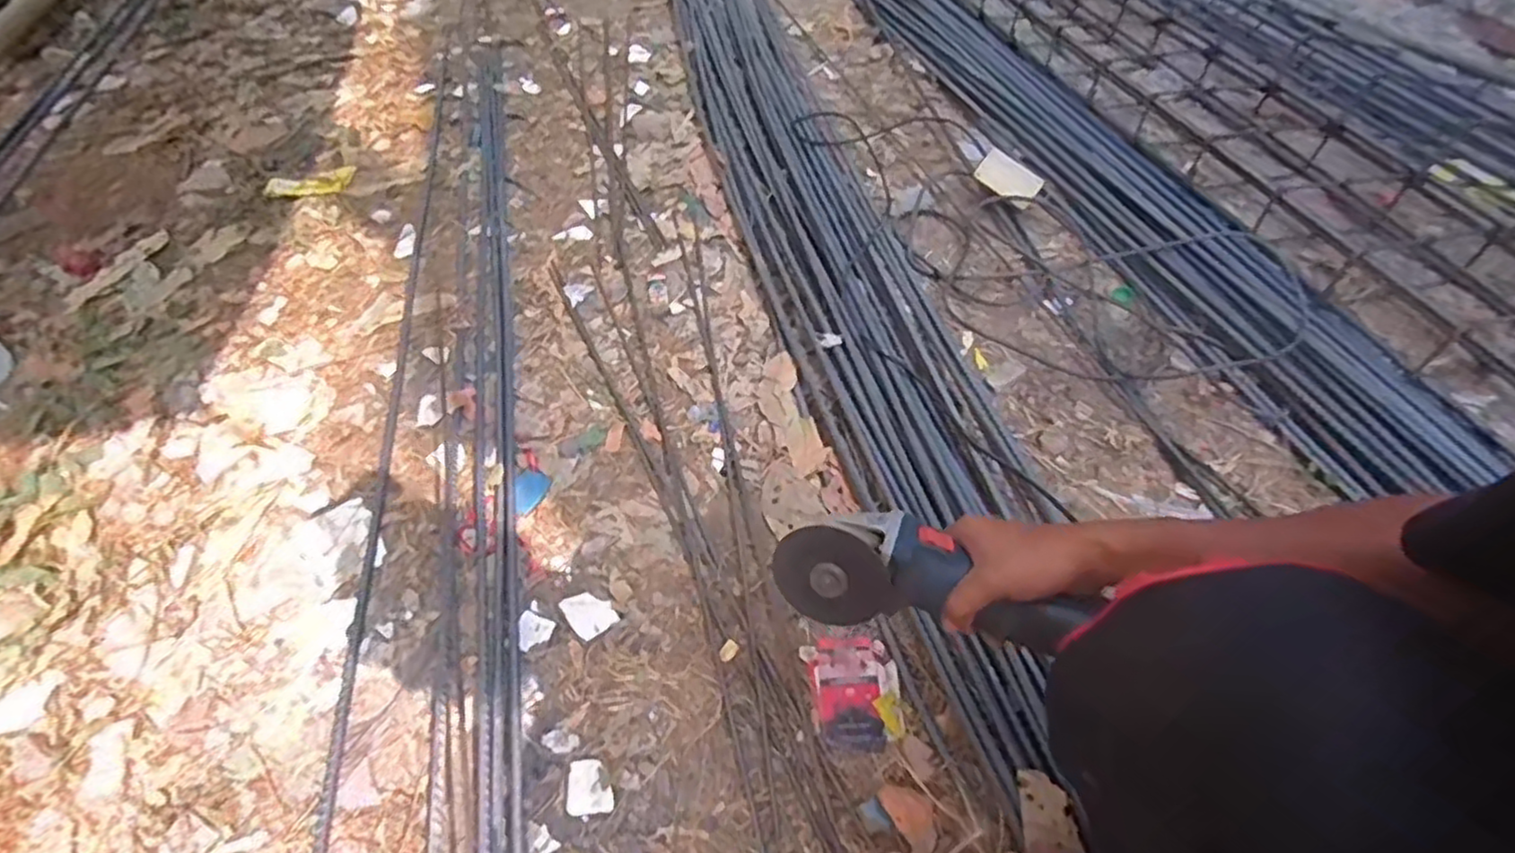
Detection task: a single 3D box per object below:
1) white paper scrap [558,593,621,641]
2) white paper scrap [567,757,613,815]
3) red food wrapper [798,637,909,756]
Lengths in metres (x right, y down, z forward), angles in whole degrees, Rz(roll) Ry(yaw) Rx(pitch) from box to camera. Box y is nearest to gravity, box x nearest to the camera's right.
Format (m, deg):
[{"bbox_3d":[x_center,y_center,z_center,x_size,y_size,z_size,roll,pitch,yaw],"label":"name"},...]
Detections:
[{"bbox_3d":[-0.185,0.204,0.760,0.047,0.008,0.057,-31,58,-19],"label":"white paper scrap"},{"bbox_3d":[-0.157,0.338,0.650,0.043,0.004,0.048,-7,54,-3],"label":"white paper scrap"},{"bbox_3d":[0.100,0.264,0.697,0.085,0.021,0.114,-11,54,-5],"label":"red food wrapper"}]

